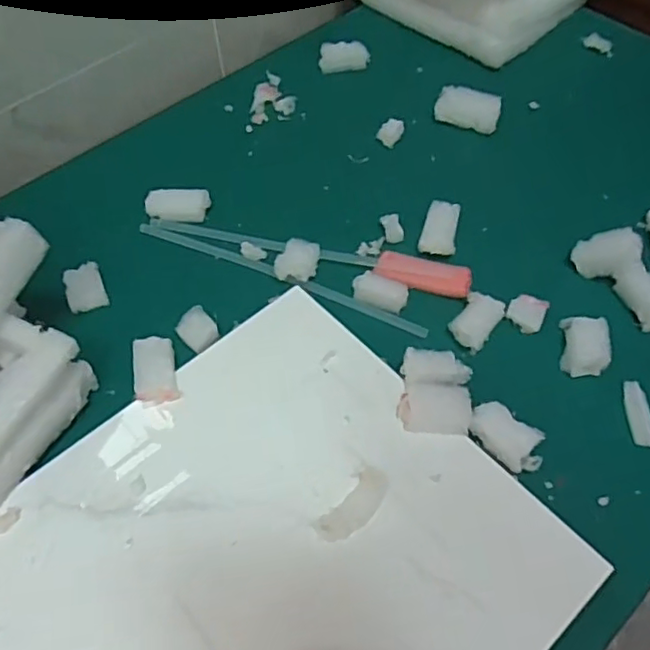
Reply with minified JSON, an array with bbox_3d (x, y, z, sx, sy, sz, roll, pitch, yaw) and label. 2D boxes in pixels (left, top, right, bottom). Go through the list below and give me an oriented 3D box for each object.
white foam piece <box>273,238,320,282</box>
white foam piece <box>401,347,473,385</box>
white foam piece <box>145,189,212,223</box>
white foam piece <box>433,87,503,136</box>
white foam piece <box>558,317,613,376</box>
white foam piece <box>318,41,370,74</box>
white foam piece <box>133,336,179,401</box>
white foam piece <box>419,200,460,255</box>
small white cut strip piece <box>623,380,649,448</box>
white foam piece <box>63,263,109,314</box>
[{"bbox_3d":[-0.023,-0.052,0.513,0.032,0.014,0.038,10,57,7],"label":"white foam piece"},{"bbox_3d":[0.080,0.032,0.447,0.048,0.016,0.023,3,57,2],"label":"white foam piece"},{"bbox_3d":[-0.133,-0.108,0.559,0.055,0.016,0.028,5,57,4],"label":"white foam piece"},{"bbox_3d":[0.143,-0.216,0.618,0.062,0.018,0.043,13,58,9],"label":"white foam piece"},{"bbox_3d":[0.196,0.014,0.462,0.032,0.017,0.043,8,57,6],"label":"white foam piece"},{"bbox_3d":[0.021,-0.291,0.673,0.053,0.018,0.031,-3,57,-1],"label":"white foam piece"},{"bbox_3d":[-0.126,0.032,0.458,0.029,0.006,0.053,-10,57,-6],"label":"white foam piece"},{"bbox_3d":[0.098,-0.081,0.529,0.029,0.020,0.047,9,57,6],"label":"white foam piece"},{"bbox_3d":[0.224,0.063,0.441,0.016,0.004,0.050,1,57,1],"label":"small white cut strip piece"},{"bbox_3d":[-0.200,-0.031,0.515,0.030,0.006,0.049,-21,59,-13],"label":"white foam piece"}]

